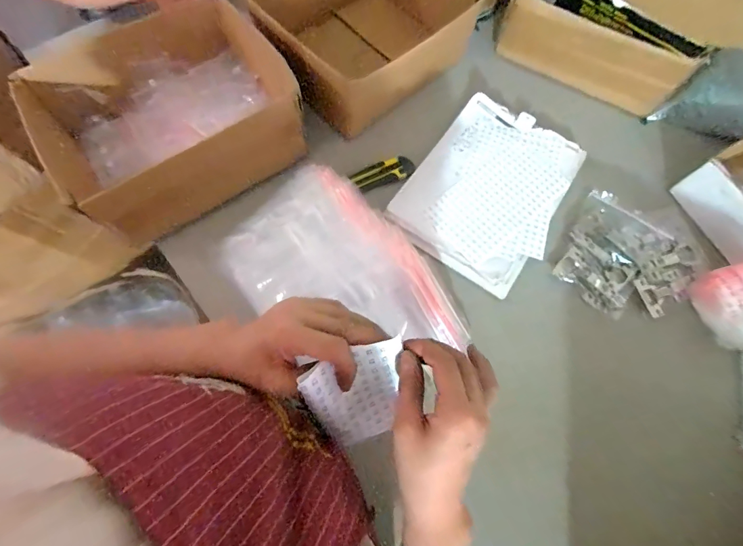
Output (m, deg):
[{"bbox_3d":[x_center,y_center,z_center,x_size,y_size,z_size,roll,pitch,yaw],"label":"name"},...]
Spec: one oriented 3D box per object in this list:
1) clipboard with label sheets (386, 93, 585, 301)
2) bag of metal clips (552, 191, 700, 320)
[{"bbox_3d":[0.196,-0.144,0.638,0.228,0.015,0.317,33,73,9],"label":"clipboard with label sheets"},{"bbox_3d":[0.399,-0.013,0.599,0.184,0.030,0.172,27,72,7],"label":"bag of metal clips"}]

